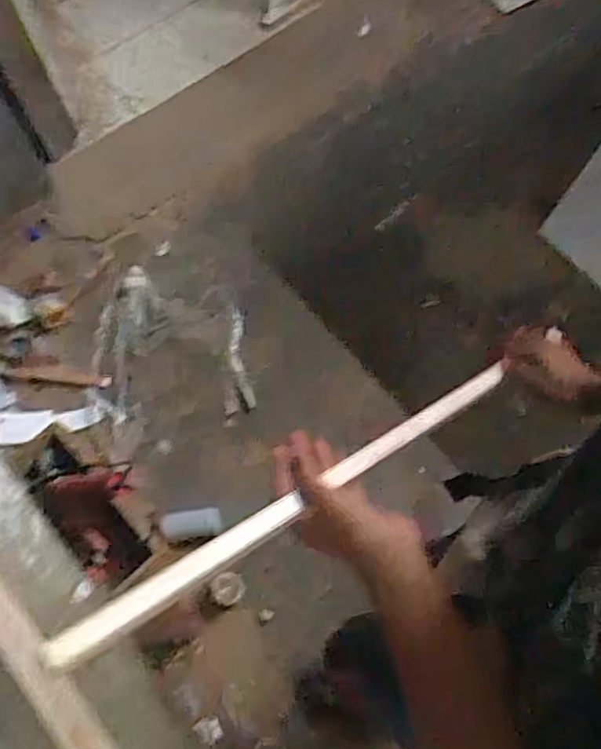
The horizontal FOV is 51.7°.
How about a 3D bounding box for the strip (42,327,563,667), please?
[{"bbox_3d":[0.043,0.089,0.574,0.574,0.014,0.026,-24,61,-42],"label":"strip"}]

